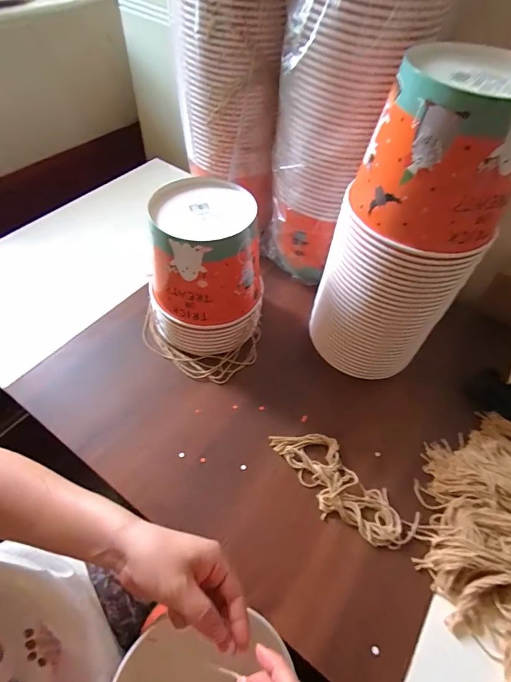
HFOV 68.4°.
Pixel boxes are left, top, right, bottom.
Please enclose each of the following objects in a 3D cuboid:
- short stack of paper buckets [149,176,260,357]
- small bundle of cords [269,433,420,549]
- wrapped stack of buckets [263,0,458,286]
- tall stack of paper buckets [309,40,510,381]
[{"bbox_3d":[-0.070,-0.092,0.520,0.146,0.191,0.142,-1,53,-4],"label":"short stack of paper buckets"},{"bbox_3d":[0.100,0.168,0.448,0.072,0.020,0.181,-37,63,-27],"label":"small bundle of cords"},{"bbox_3d":[0.108,-0.290,0.518,0.142,0.429,0.149,-23,57,-20],"label":"wrapped stack of buckets"},{"bbox_3d":[0.169,-0.106,0.444,0.153,0.356,0.134,36,59,22],"label":"tall stack of paper buckets"}]

